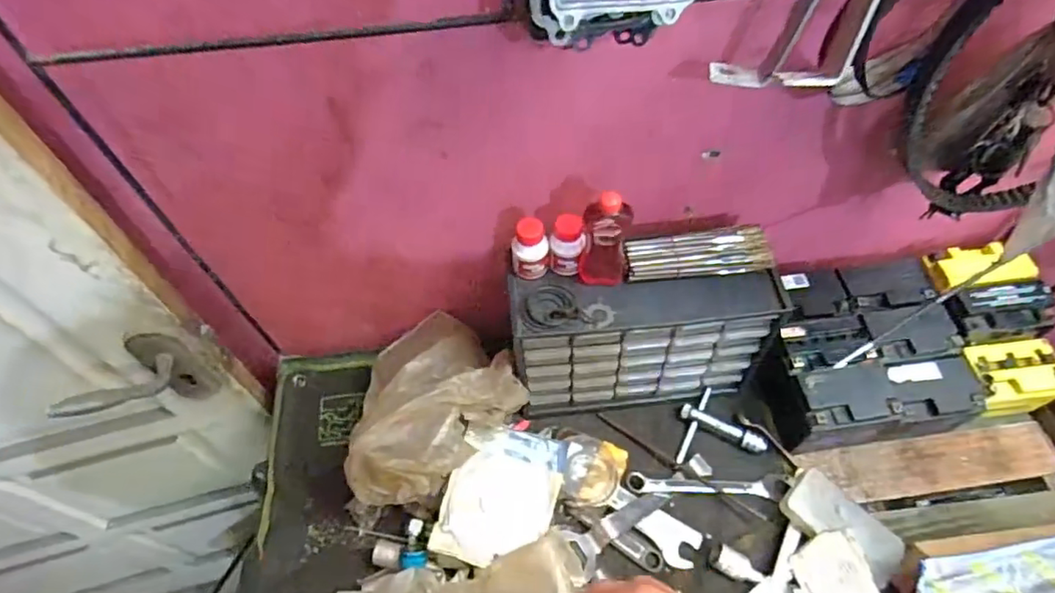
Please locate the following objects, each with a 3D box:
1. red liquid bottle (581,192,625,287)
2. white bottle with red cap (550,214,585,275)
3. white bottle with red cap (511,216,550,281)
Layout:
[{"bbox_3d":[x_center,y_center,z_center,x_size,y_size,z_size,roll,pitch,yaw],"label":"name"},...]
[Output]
[{"bbox_3d":[0.082,-0.061,0.599,0.045,0.120,0.032,9,56,8],"label":"red liquid bottle"},{"bbox_3d":[0.044,-0.054,0.630,0.037,0.068,0.032,-3,55,0],"label":"white bottle with red cap"},{"bbox_3d":[0.003,-0.050,0.627,0.040,0.064,0.032,-4,55,-1],"label":"white bottle with red cap"}]

